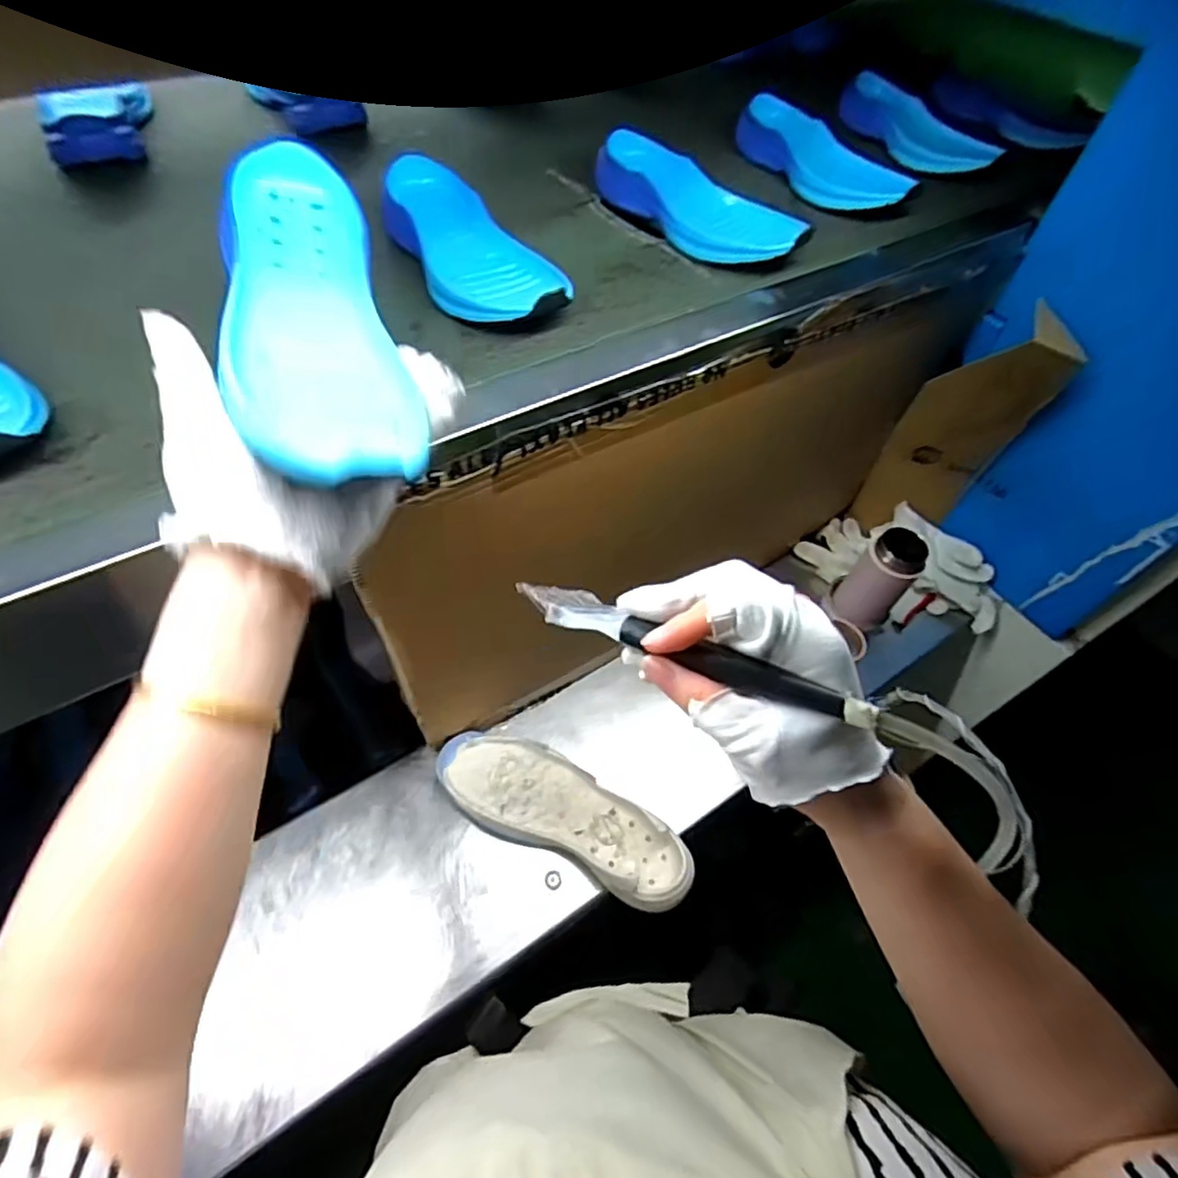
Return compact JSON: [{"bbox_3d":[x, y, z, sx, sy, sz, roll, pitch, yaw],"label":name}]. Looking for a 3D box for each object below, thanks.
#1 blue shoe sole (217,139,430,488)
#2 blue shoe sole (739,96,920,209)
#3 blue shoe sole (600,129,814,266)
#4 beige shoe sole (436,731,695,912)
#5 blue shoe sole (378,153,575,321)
[{"bbox_3d":[-0.143,-0.143,0.329,0.080,0.032,0.233,-13,67,-12],"label":"blue shoe sole"},{"bbox_3d":[0.231,-0.443,0.652,0.080,0.044,0.212,-20,56,-16],"label":"blue shoe sole"},{"bbox_3d":[0.095,-0.351,0.578,0.074,0.050,0.215,-29,58,-22],"label":"blue shoe sole"},{"bbox_3d":[-0.028,0.233,0.663,0.284,0.039,0.098,22,55,14],"label":"beige shoe sole"},{"bbox_3d":[-0.094,-0.269,0.499,0.083,0.057,0.204,-26,57,-20],"label":"blue shoe sole"}]

